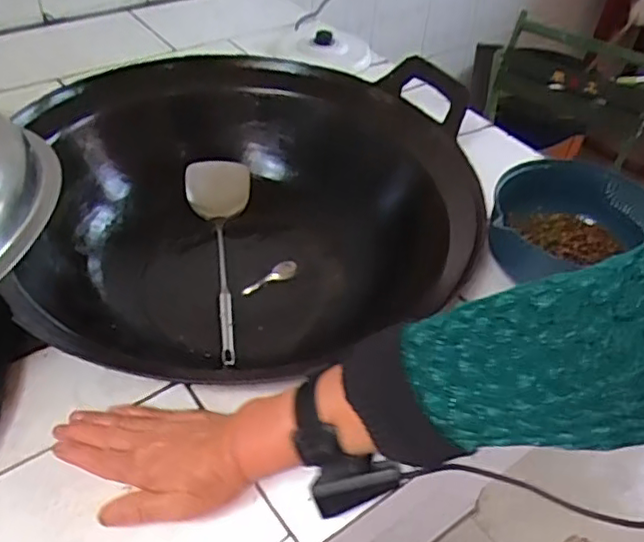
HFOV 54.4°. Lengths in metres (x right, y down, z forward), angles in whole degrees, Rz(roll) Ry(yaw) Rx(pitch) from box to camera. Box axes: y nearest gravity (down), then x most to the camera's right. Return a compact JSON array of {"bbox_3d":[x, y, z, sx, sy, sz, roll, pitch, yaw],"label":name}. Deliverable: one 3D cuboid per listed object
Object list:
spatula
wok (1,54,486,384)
[{"bbox_3d":[-0.155,-0.023,0.861,0.105,0.055,0.375,2,43,-4],"label":"spatula"},{"bbox_3d":[-0.085,-0.063,0.813,0.538,0.205,0.580,2,43,-4],"label":"wok"}]

